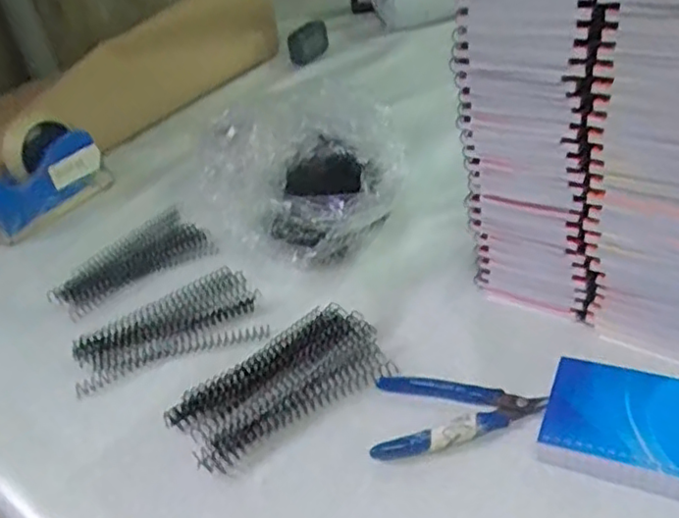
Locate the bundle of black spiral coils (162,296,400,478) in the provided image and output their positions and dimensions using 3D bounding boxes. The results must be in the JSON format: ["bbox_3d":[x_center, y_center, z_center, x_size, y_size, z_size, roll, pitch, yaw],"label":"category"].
[{"bbox_3d":[-0.045,0.093,0.500,0.166,0.015,0.087,-29,38,-23],"label":"bundle of black spiral coils"}]

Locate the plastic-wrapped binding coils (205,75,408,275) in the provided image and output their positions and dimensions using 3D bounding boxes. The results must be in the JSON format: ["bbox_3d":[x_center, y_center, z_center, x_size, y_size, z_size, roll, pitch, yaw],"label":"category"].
[{"bbox_3d":[-0.027,-0.096,0.665,0.177,0.129,0.244,-8,34,4],"label":"plastic-wrapped binding coils"}]

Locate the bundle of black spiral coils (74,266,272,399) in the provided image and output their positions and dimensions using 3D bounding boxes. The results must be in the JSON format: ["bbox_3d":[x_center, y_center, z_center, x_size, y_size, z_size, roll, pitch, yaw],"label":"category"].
[{"bbox_3d":[-0.152,0.060,0.577,0.161,0.019,0.102,-20,36,-12],"label":"bundle of black spiral coils"}]

